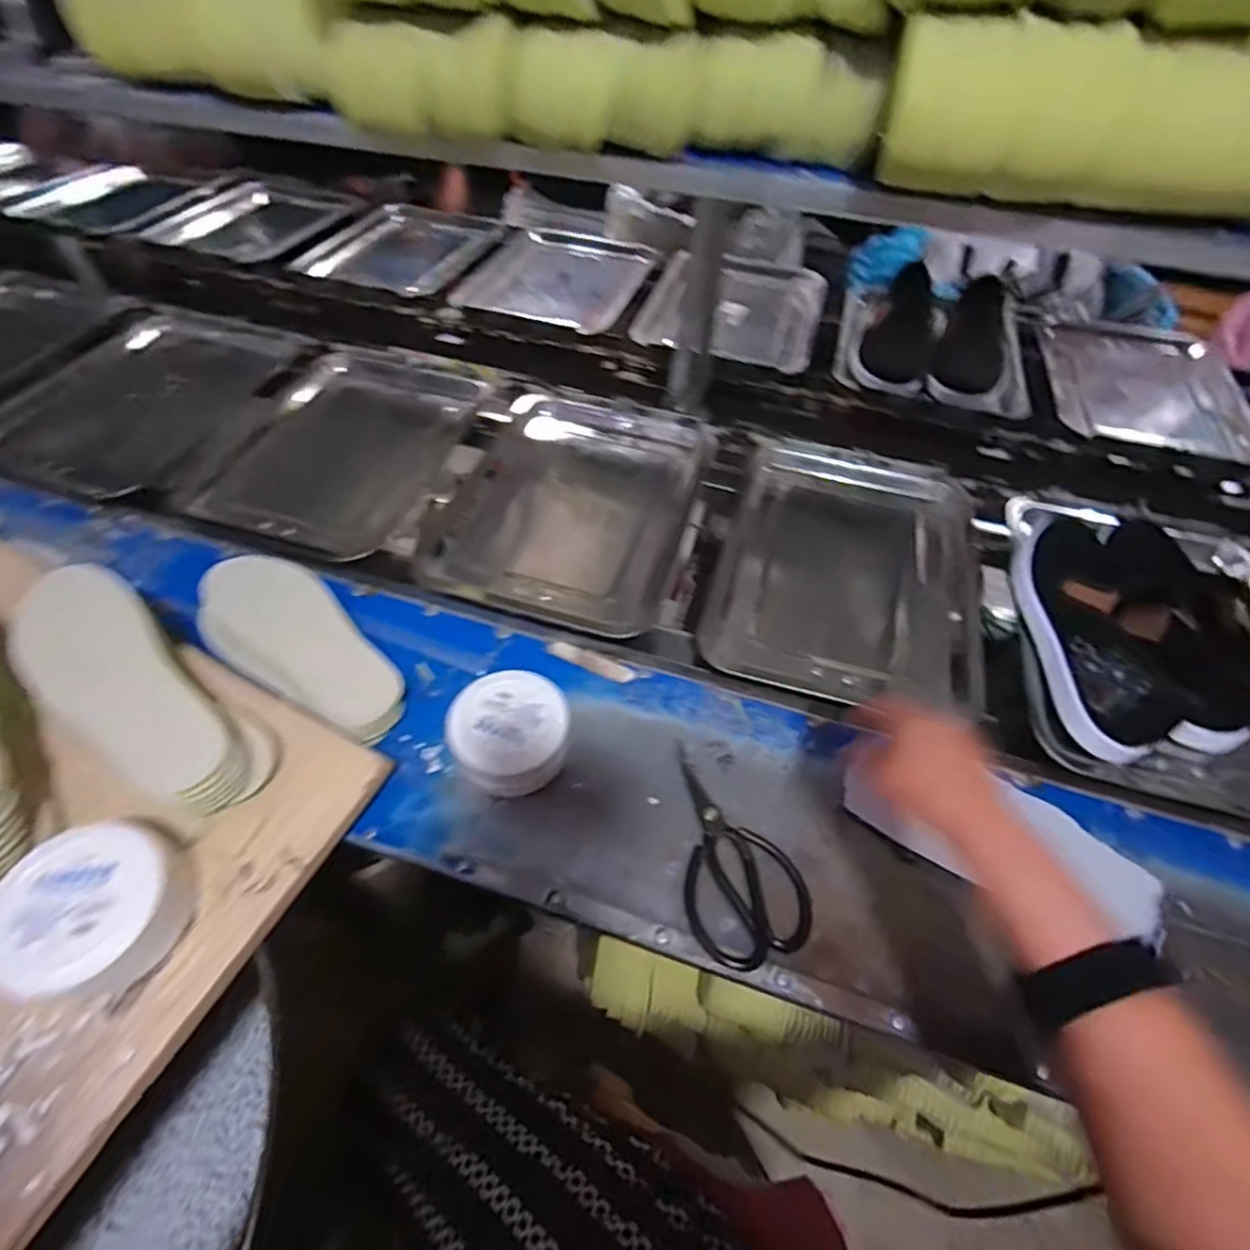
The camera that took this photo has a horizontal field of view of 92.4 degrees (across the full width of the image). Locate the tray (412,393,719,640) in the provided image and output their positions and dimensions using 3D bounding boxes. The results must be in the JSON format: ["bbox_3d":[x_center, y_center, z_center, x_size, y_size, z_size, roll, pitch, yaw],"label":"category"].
[{"bbox_3d":[-0.053,-0.146,0.722,0.258,0.054,0.336,16,54,9],"label":"tray"}]

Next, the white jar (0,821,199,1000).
[{"bbox_3d":[-0.358,0.189,0.406,0.096,0.061,0.097,1,53,-2],"label":"white jar"}]

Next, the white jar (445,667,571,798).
[{"bbox_3d":[-0.105,0.100,0.546,0.104,0.056,0.106,1,53,-2],"label":"white jar"}]

